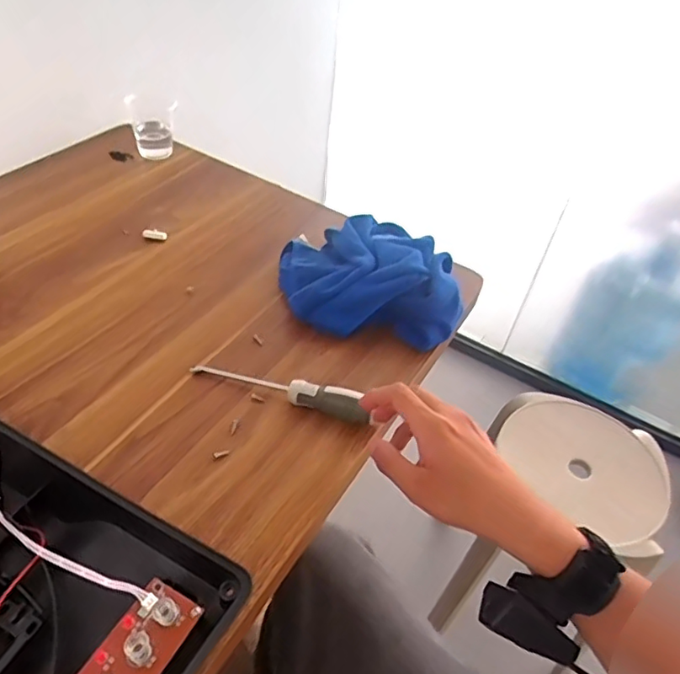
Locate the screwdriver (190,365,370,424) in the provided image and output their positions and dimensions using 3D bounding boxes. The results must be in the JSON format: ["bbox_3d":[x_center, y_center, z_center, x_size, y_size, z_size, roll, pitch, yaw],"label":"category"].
[{"bbox_3d":[-0.054,0.046,0.529,0.168,0.026,0.024,18,45,10],"label":"screwdriver"}]

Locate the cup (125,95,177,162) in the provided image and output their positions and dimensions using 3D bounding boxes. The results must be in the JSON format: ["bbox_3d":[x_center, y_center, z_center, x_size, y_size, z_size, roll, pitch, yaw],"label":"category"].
[{"bbox_3d":[-0.275,-0.314,0.840,0.063,0.073,0.065,-27,53,-31],"label":"cup"}]

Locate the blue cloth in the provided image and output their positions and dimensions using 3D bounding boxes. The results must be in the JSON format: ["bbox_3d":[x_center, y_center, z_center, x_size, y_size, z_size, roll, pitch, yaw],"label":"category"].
[{"bbox_3d":[0.030,-0.073,0.638,0.198,0.059,0.165,7,44,-1],"label":"blue cloth"}]

